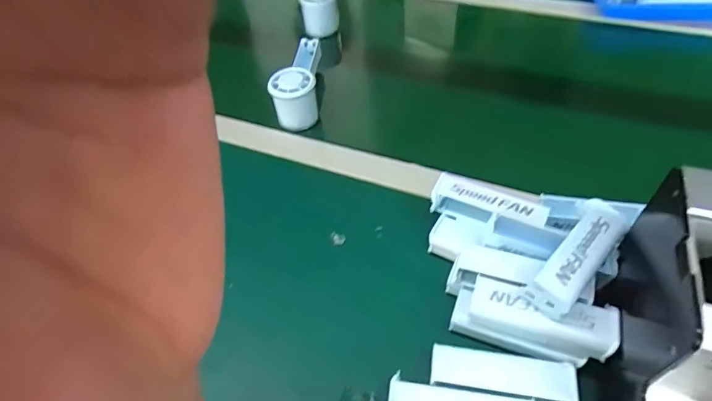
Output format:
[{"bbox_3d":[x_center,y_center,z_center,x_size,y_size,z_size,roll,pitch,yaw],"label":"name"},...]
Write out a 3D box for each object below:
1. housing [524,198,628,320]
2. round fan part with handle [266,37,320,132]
[{"bbox_3d":[0.169,0.042,0.334,0.036,0.023,0.104,31,59,24],"label":"housing"},{"bbox_3d":[-0.077,-0.166,0.588,0.053,0.059,0.155,-2,51,1],"label":"round fan part with handle"}]

